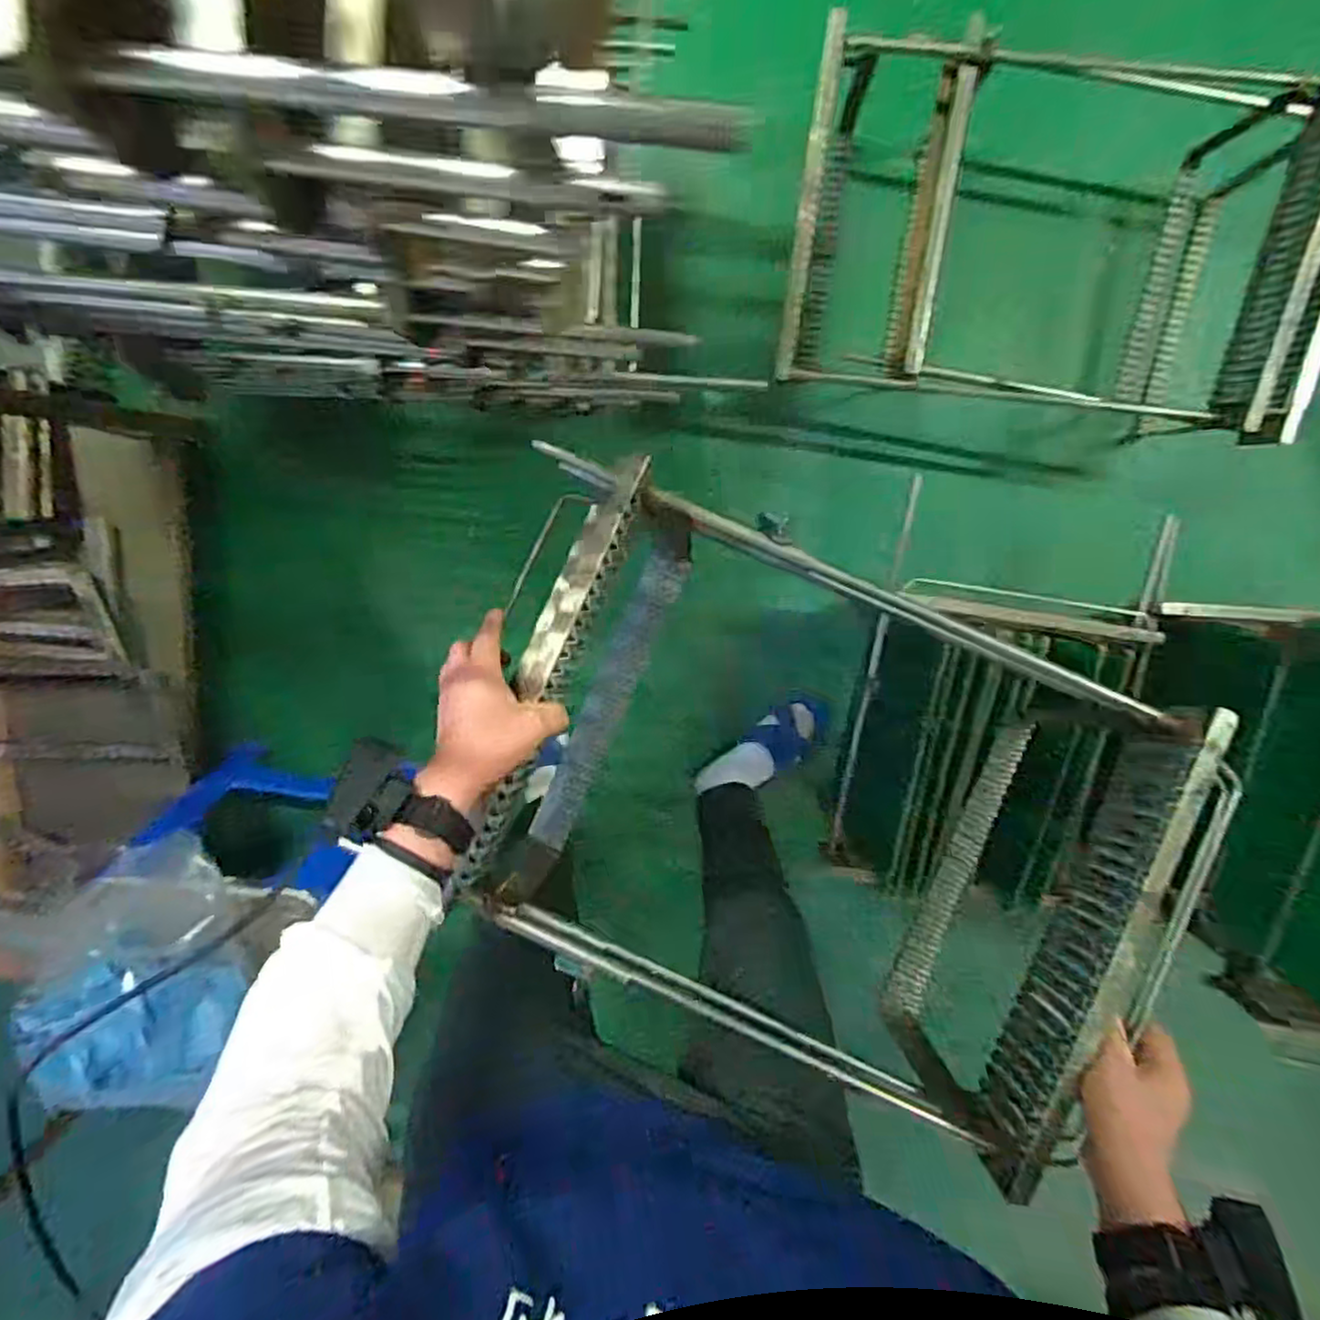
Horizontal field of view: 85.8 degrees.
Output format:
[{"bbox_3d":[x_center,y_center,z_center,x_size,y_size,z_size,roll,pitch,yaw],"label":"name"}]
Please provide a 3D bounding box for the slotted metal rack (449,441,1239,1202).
[{"bbox_3d":[0.135,0.134,0.563,0.545,0.138,0.392,23,96,-3],"label":"slotted metal rack"}]

